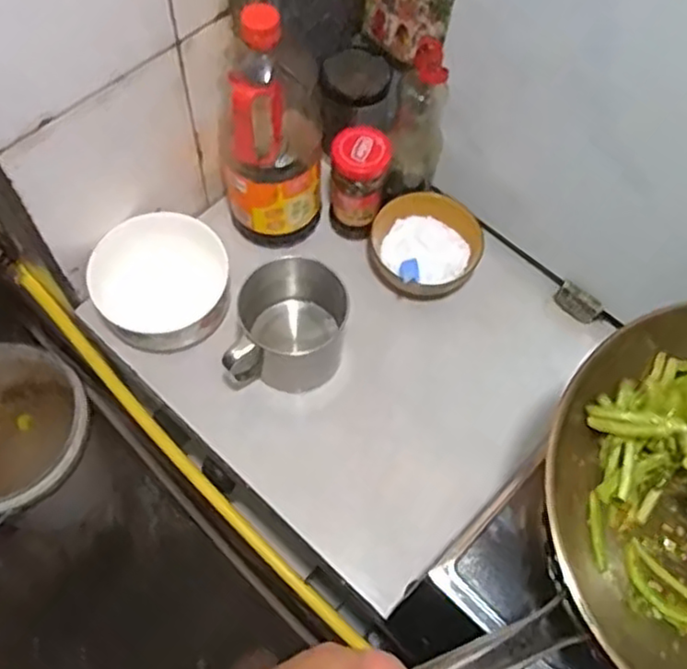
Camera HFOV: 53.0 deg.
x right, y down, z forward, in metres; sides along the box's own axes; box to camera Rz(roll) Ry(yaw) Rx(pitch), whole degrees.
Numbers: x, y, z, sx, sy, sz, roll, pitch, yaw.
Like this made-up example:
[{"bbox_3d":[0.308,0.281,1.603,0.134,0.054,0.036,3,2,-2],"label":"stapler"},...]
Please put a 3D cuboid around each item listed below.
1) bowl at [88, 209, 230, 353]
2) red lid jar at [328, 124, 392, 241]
[{"bbox_3d":[-0.197,-0.056,0.750,0.136,0.074,0.130,1,64,-2],"label":"bowl"},{"bbox_3d":[0.016,-0.170,0.807,0.062,0.145,0.060,1,64,-2],"label":"red lid jar"}]

